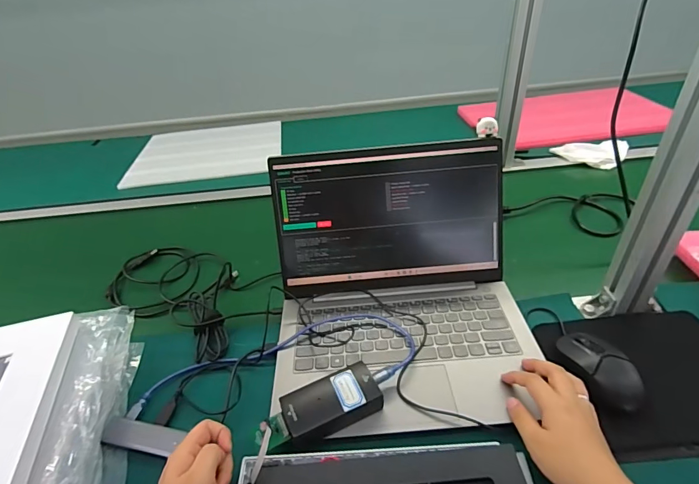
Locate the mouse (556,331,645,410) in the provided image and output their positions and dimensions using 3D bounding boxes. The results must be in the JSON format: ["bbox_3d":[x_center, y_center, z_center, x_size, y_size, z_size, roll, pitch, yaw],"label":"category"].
[{"bbox_3d":[0.287,0.142,0.471,0.056,0.034,0.097,-12,38,-9],"label":"mouse"}]

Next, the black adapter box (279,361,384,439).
[{"bbox_3d":[-0.019,0.177,0.451,0.104,0.031,0.050,-19,39,-18],"label":"black adapter box"}]

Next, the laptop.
[{"bbox_3d":[0.061,0.034,0.510,0.319,0.179,0.318,-5,37,1],"label":"laptop"}]

